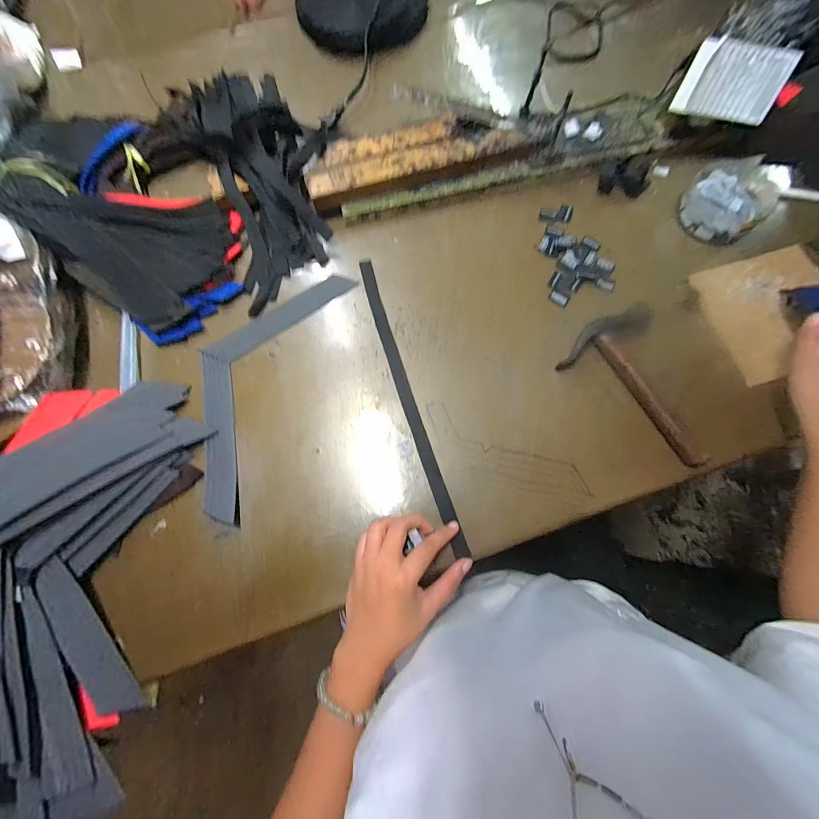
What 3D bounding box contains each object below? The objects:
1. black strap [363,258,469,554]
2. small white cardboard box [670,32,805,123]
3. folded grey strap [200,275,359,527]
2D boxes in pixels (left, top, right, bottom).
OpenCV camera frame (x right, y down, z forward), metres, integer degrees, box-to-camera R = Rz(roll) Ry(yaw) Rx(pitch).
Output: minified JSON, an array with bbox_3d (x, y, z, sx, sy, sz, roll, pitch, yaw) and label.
[{"bbox_3d":[-0.003,-0.019,0.396,0.016,0.005,0.363,-17,75,-5],"label":"black strap"},{"bbox_3d":[0.381,-0.384,0.405,0.102,0.066,0.016,12,39,4],"label":"small white cardboard box"},{"bbox_3d":[-0.181,-0.042,0.393,0.117,0.009,0.306,19,75,5],"label":"folded grey strap"}]

